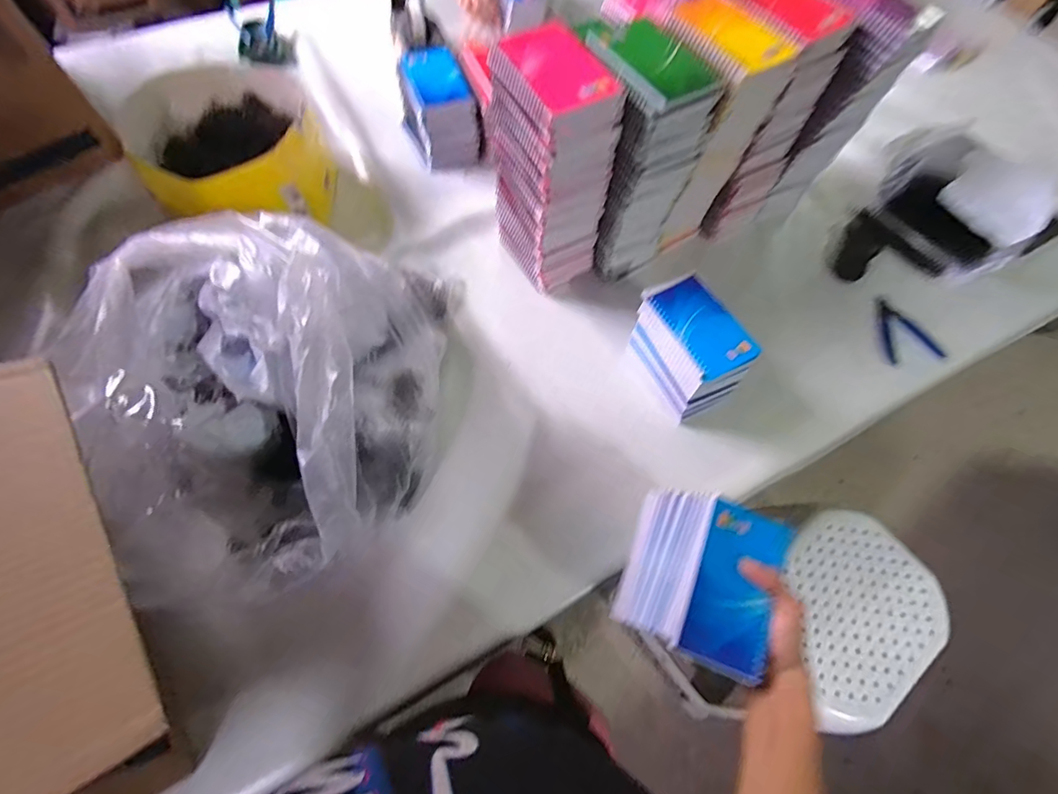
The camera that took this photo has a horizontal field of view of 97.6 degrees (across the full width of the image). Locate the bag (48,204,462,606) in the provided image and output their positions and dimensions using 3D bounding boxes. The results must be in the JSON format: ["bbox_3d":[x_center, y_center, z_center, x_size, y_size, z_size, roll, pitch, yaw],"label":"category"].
[{"bbox_3d":[-0.252,-0.023,0.494,0.293,0.229,0.428,3,66,-2],"label":"bag"}]

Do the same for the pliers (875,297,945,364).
[{"bbox_3d":[0.548,-0.100,0.684,0.079,0.012,0.111,-6,67,-6],"label":"pliers"}]

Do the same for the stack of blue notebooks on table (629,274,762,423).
[{"bbox_3d":[0.203,-0.063,0.600,0.093,0.100,0.146,-23,70,-13],"label":"stack of blue notebooks on table"}]

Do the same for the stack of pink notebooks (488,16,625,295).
[{"bbox_3d":[0.022,-0.272,0.569,0.092,0.251,0.129,-27,70,-14],"label":"stack of pink notebooks"}]

